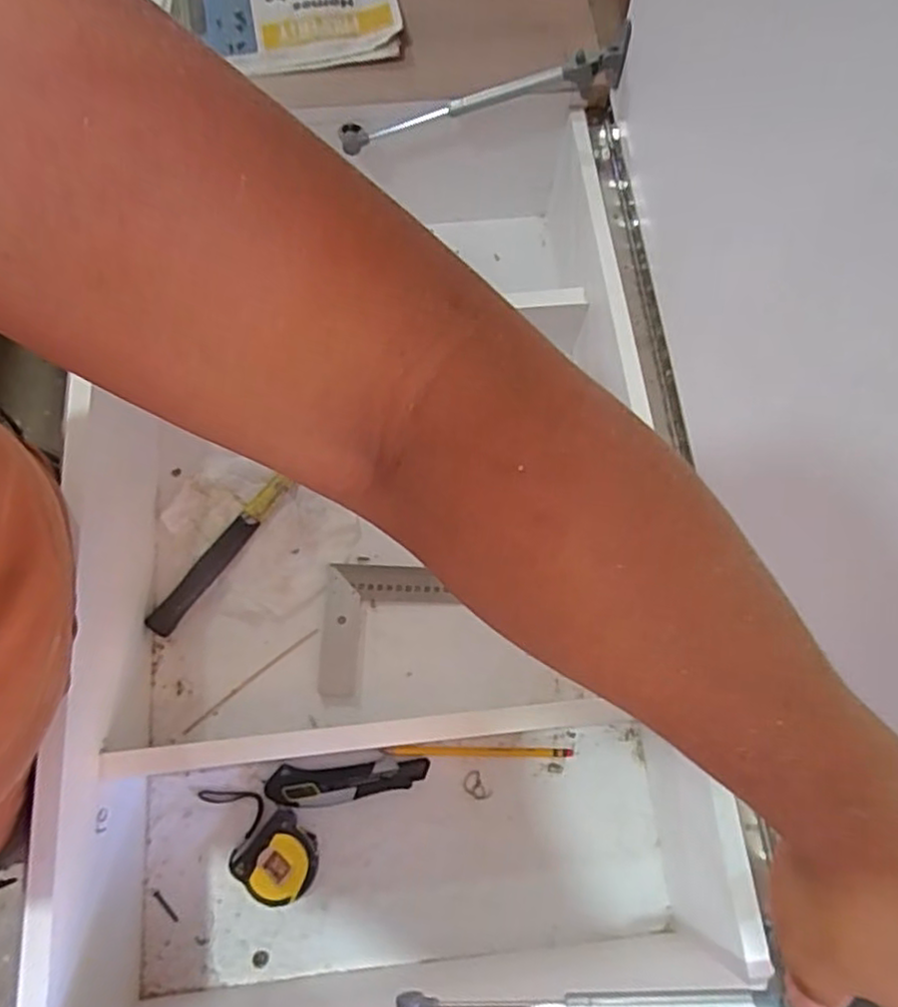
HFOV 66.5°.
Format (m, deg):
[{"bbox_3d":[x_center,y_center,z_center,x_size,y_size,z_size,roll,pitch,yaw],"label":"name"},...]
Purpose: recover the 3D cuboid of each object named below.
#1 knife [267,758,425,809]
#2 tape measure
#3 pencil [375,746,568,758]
[{"bbox_3d":[-0.098,0.269,0.659,0.151,0.019,0.036,-4,71,-3],"label":"knife"},{"bbox_3d":[-0.177,0.310,0.639,0.069,0.030,0.129,-42,77,-14],"label":"tape measure"},{"bbox_3d":[0.028,0.247,0.680,0.187,0.006,0.009,1,71,-1],"label":"pencil"}]

